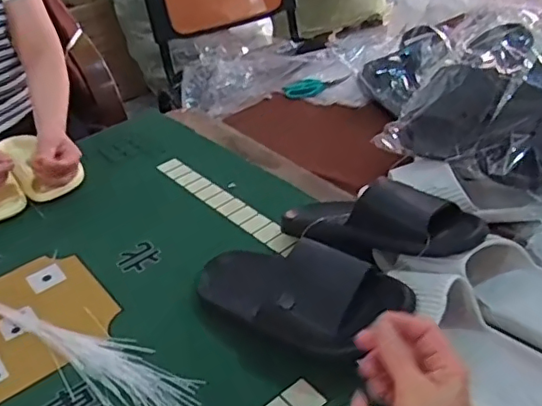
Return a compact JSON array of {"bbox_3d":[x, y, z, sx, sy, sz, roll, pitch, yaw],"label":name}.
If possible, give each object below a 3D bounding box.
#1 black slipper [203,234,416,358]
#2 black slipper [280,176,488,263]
[{"bbox_3d":[0.025,0.101,0.611,0.233,0.098,0.090,18,40,31],"label":"black slipper"},{"bbox_3d":[0.121,0.017,0.679,0.257,0.079,0.109,1,31,38],"label":"black slipper"}]

